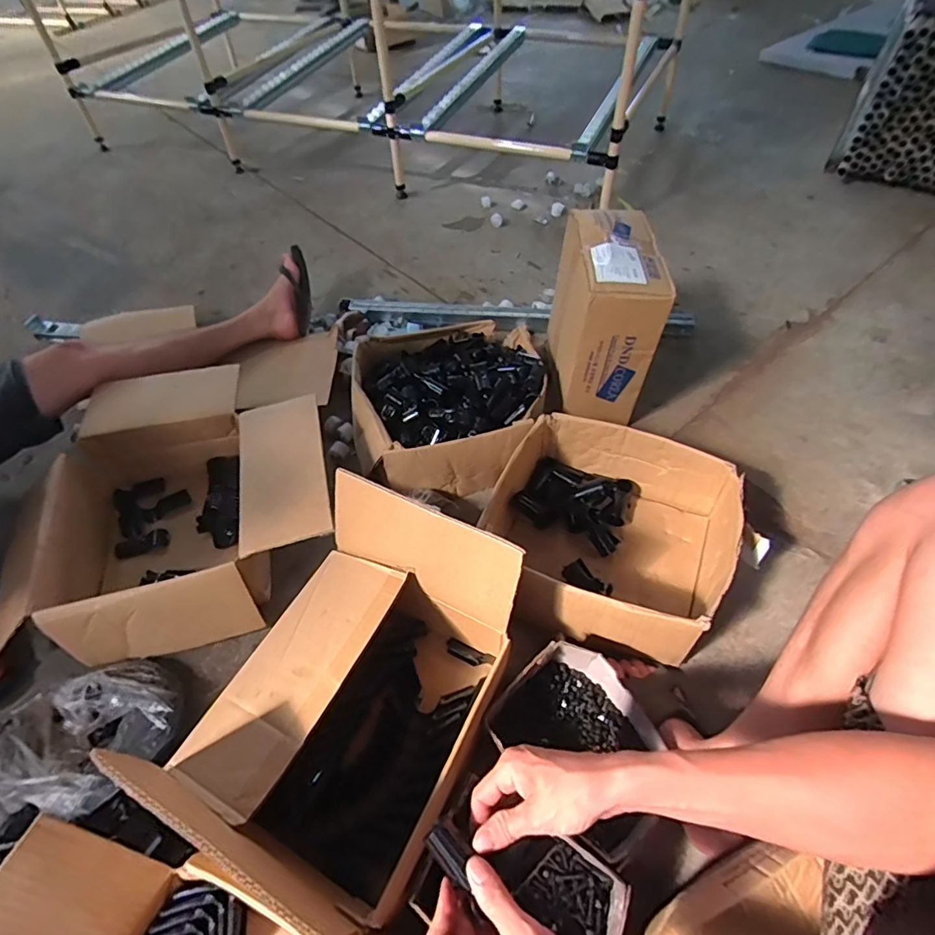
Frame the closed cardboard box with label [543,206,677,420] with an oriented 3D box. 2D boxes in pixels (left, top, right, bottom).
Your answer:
[{"bbox_3d":[0.253,-0.288,0.977,0.155,0.273,0.262,-1,51,1],"label":"closed cardboard box with label"}]

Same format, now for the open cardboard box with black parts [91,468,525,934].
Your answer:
[{"bbox_3d":[-0.125,0.248,0.604,0.272,0.250,0.362,20,56,16],"label":"open cardboard box with black parts"}]

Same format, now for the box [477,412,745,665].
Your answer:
[{"bbox_3d":[0.219,0.096,0.810,0.335,0.144,0.326,21,57,17],"label":"box"}]

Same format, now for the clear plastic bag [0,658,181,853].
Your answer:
[{"bbox_3d":[-0.576,0.389,0.676,0.385,0.071,0.185,-21,55,-14],"label":"clear plastic bag"}]

